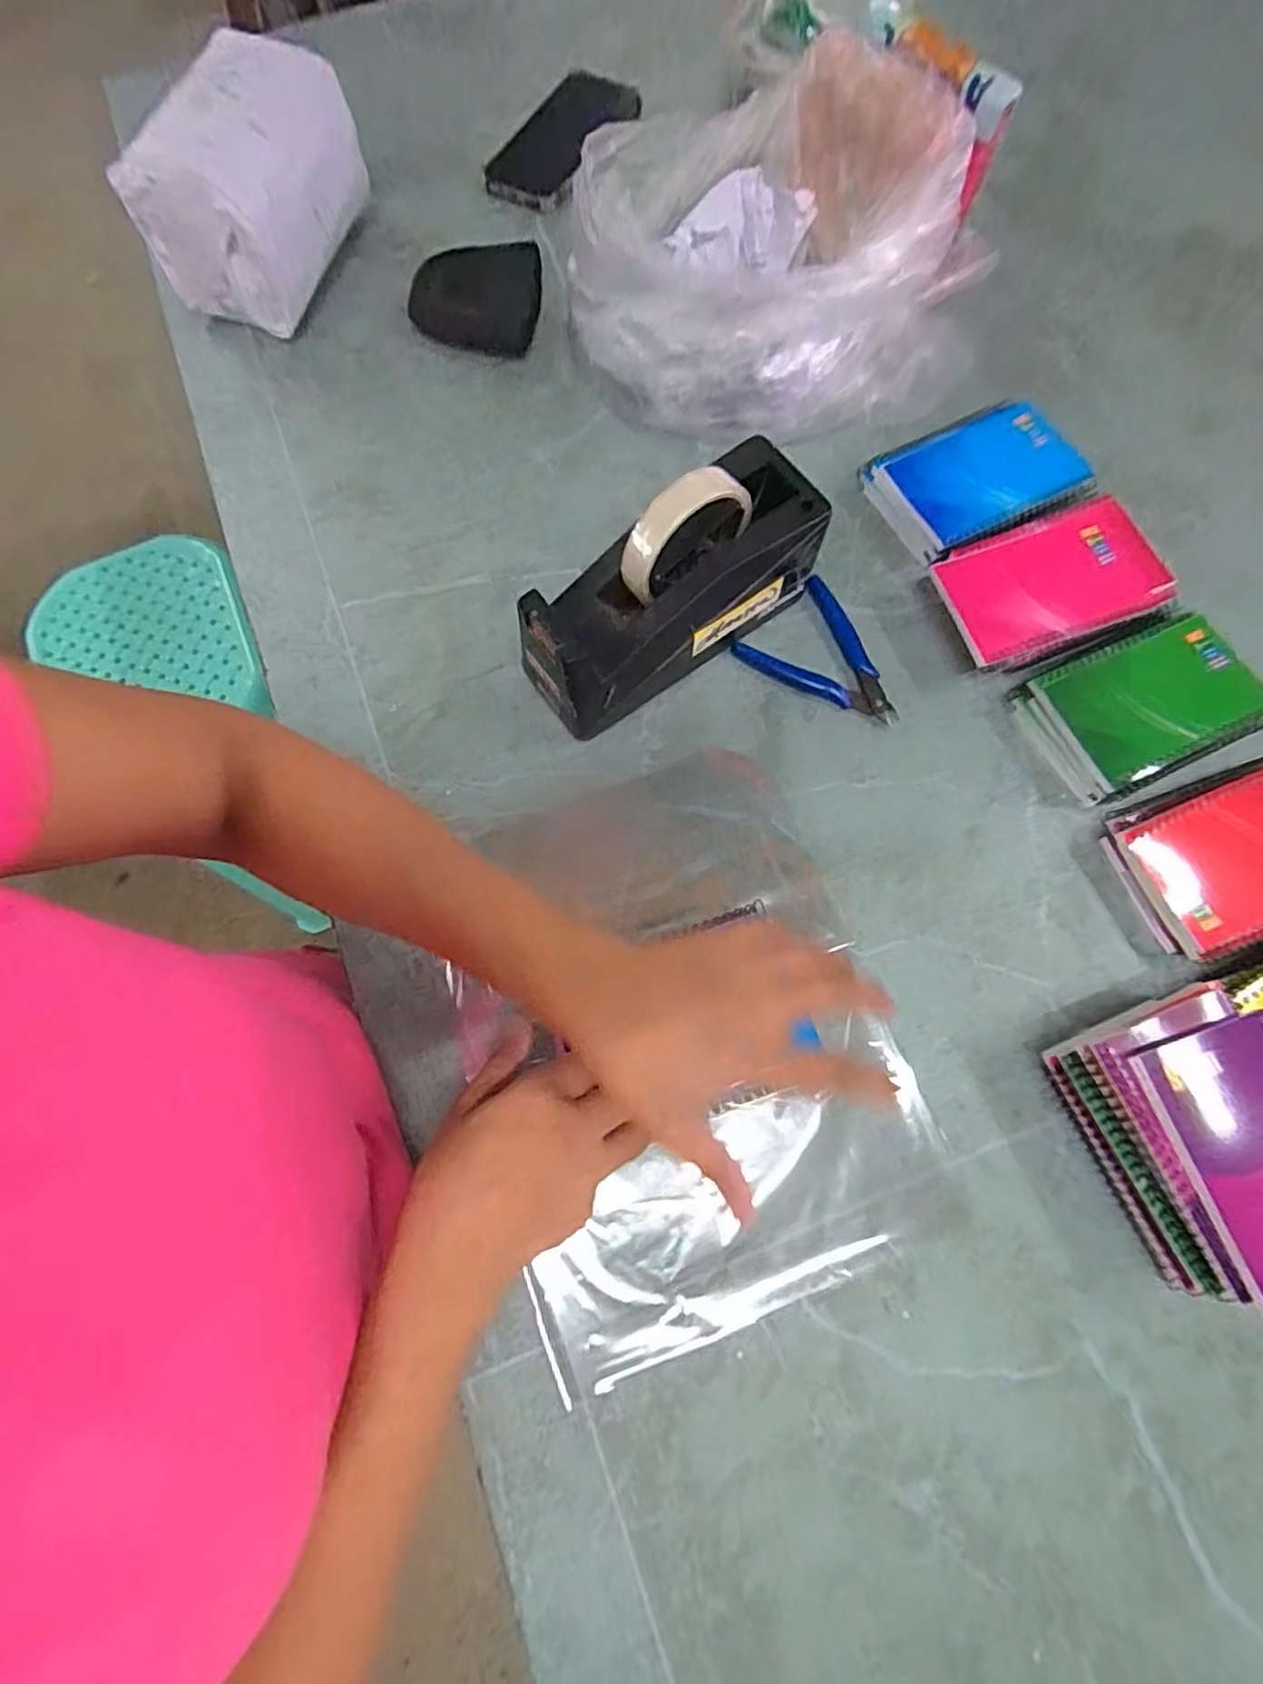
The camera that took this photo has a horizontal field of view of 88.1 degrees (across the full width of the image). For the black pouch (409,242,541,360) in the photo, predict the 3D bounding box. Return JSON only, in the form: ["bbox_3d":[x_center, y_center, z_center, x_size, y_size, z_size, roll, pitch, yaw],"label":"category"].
[{"bbox_3d":[-0.137,-0.472,0.571,0.114,0.030,0.099,0,75,2],"label":"black pouch"}]

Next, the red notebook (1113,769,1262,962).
[{"bbox_3d":[0.390,0.010,0.413,0.130,0.011,0.091,-20,70,-2],"label":"red notebook"}]

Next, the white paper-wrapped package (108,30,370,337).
[{"bbox_3d":[-0.304,-0.547,0.543,0.111,0.115,0.191,25,76,8],"label":"white paper-wrapped package"}]

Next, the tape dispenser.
[{"bbox_3d":[0.025,-0.165,0.434,0.205,0.117,0.077,-36,77,-9],"label":"tape dispenser"}]

